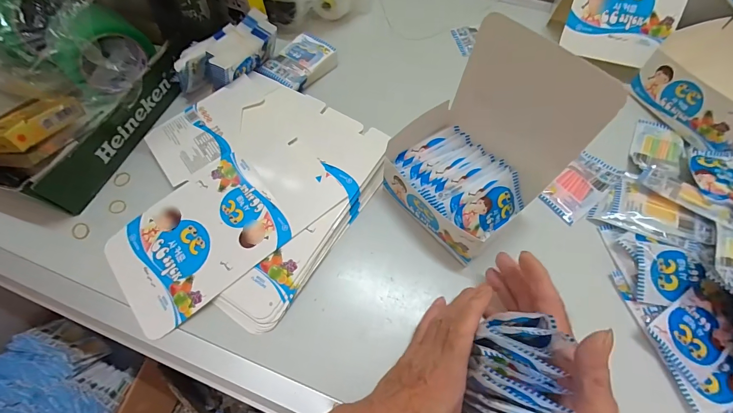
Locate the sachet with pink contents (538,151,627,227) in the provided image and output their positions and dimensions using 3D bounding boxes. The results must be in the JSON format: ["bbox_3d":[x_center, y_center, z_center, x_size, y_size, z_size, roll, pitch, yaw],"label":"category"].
[{"bbox_3d":[0.268,-0.026,0.429,0.107,0.010,0.053,-39,69,-17],"label":"sachet with pink contents"}]

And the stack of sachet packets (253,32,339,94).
[{"bbox_3d":[-0.099,-0.213,0.514,0.067,0.026,0.108,33,68,16],"label":"stack of sachet packets"}]

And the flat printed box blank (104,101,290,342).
[{"bbox_3d":[-0.220,0.006,0.402,0.181,0.028,0.225,-37,69,-16],"label":"flat printed box blank"}]

